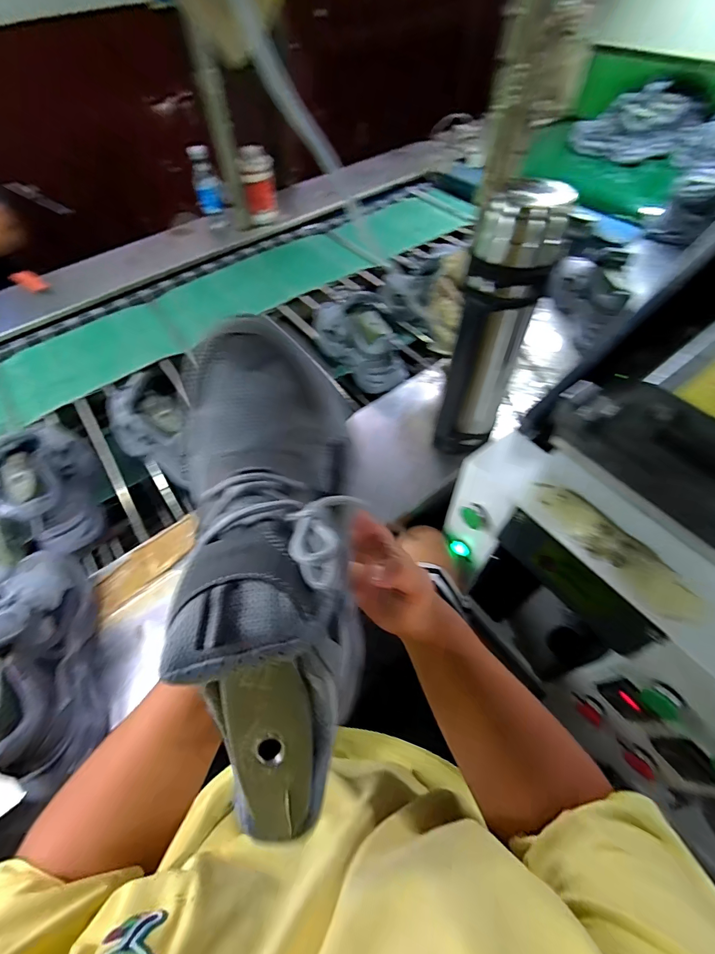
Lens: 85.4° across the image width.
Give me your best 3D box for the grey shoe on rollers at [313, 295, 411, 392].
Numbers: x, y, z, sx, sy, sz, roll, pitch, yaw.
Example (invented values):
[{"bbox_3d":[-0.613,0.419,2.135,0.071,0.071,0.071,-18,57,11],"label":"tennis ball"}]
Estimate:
[{"bbox_3d":[-0.009,-0.322,0.868,0.103,0.151,0.295,-32,62,-16],"label":"grey shoe on rollers"}]

